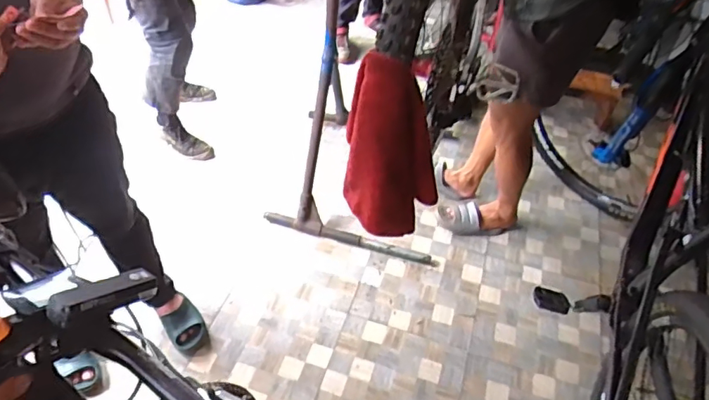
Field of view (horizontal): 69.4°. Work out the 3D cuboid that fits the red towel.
[{"bbox_3d":[0.065,-0.072,0.837,0.160,0.284,0.113,8,47,5],"label":"red towel"}]

